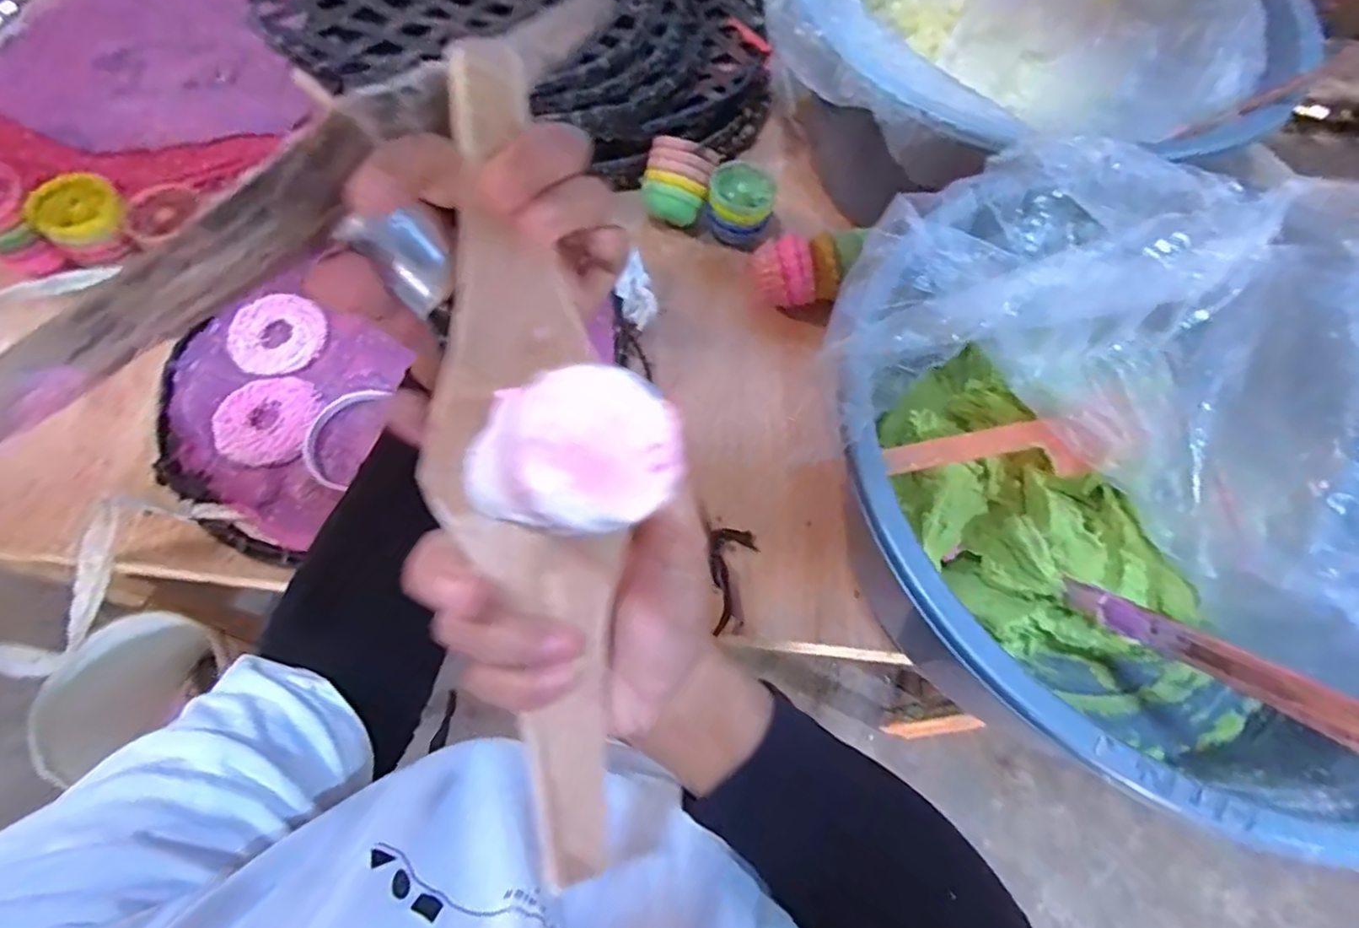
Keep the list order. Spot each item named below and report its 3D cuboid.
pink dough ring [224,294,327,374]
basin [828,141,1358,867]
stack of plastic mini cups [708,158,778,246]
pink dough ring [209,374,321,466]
[{"bbox_3d":[-0.346,-0.111,0.545,0.078,0.011,0.073,0,65,-1],"label":"pink dough ring"},{"bbox_3d":[0.291,0.012,0.409,0.393,0.218,0.374,0,65,-1],"label":"basin"},{"bbox_3d":[0.059,-0.248,0.618,0.062,0.052,0.062,11,66,4],"label":"stack of plastic mini cups"},{"bbox_3d":[-0.333,-0.038,0.515,0.074,0.007,0.080,0,65,-1],"label":"pink dough ring"}]

